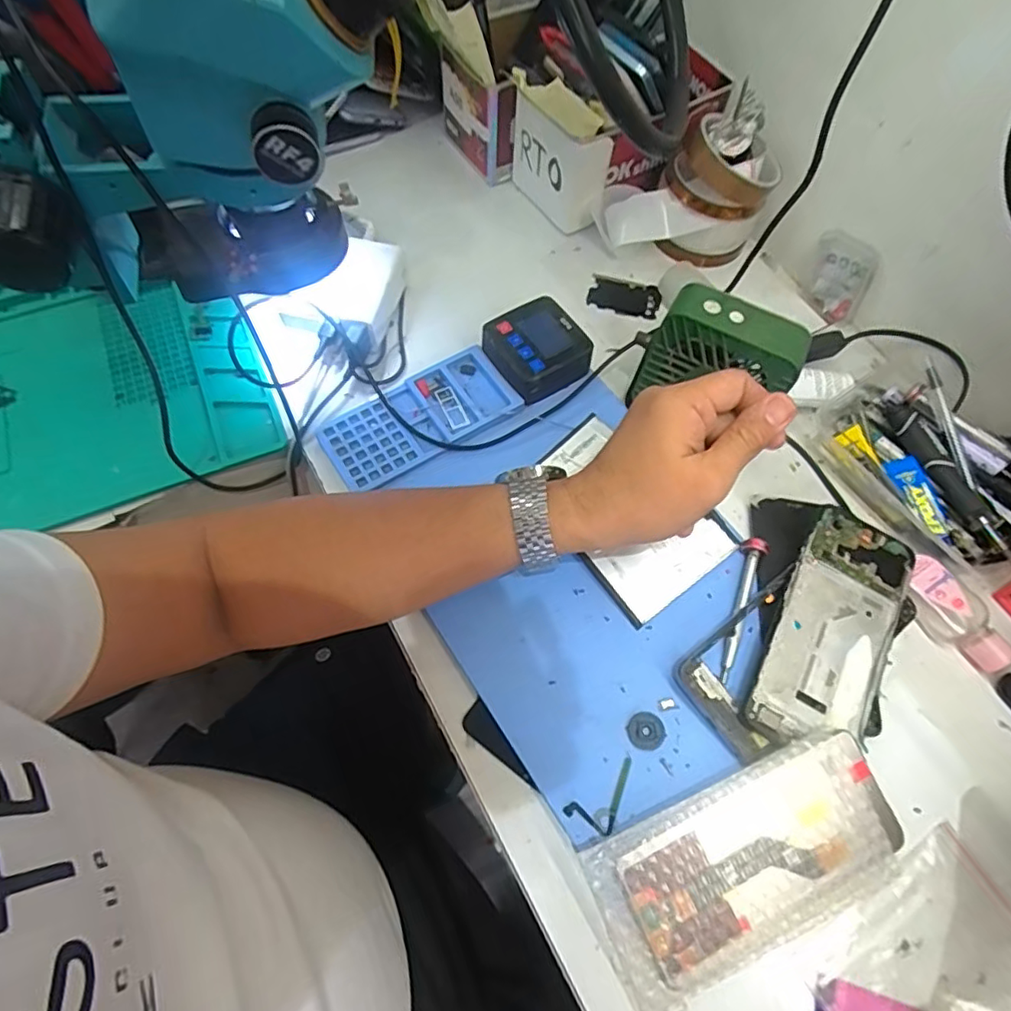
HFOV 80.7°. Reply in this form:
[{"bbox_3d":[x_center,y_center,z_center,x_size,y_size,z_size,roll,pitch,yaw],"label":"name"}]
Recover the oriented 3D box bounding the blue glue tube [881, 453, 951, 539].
[{"bbox_3d":[0.307,-0.007,0.442,0.026,0.009,0.063,-15,65,-10],"label":"blue glue tube"}]

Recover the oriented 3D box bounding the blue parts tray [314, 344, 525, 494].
[{"bbox_3d":[-0.067,-0.067,0.462,0.145,0.015,0.070,-32,69,-16],"label":"blue parts tray"}]

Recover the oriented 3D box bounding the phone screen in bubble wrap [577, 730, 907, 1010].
[{"bbox_3d":[0.140,0.202,0.338,0.179,0.026,0.087,-20,66,-12],"label":"phone screen in bubble wrap"}]

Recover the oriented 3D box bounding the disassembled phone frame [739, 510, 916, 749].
[{"bbox_3d":[0.214,0.082,0.390,0.072,0.005,0.164,32,71,2],"label":"disassembled phone frame"}]

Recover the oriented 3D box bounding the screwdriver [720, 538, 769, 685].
[{"bbox_3d":[0.160,0.069,0.400,0.015,0.011,0.101,19,64,7],"label":"screwdriver"}]

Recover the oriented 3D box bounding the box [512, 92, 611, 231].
[{"bbox_3d":[0.048,-0.316,0.554,0.041,0.093,0.093,-29,68,-16],"label":"box"}]

